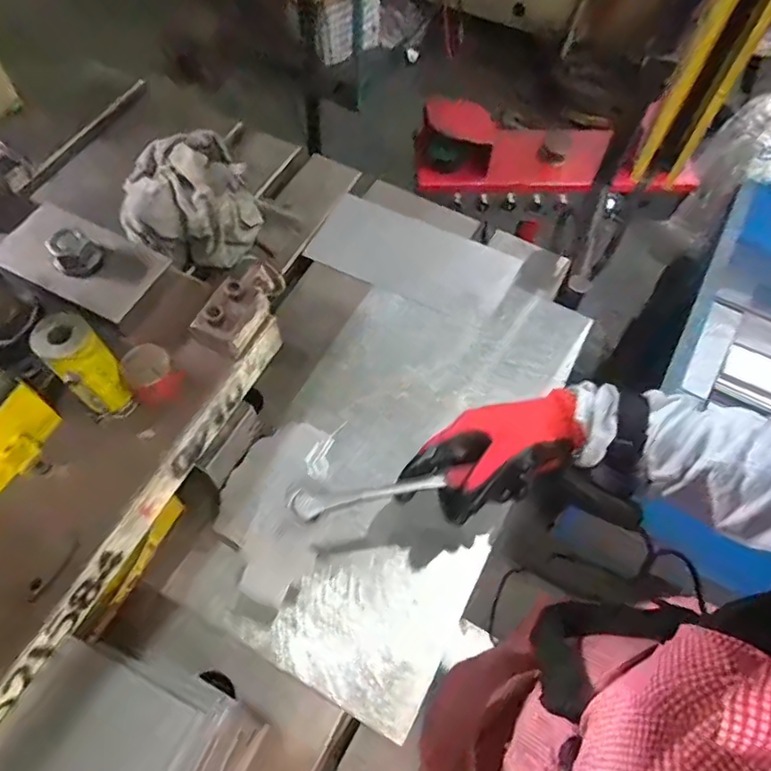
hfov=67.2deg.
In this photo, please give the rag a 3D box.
[{"bbox_3d":[-0.254,-0.244,0.728,0.152,0.080,0.201,-22,65,-13],"label":"rag"}]

